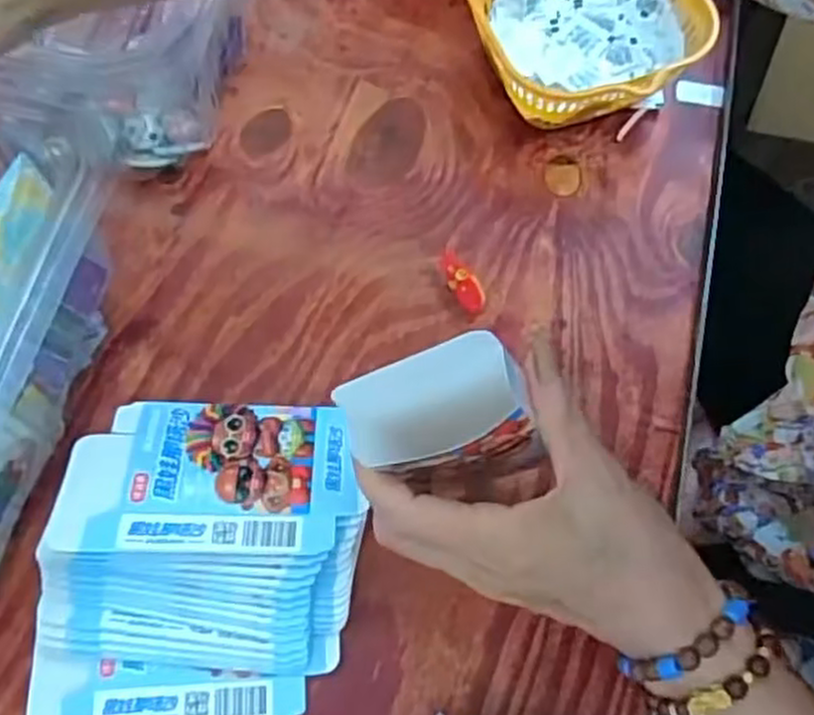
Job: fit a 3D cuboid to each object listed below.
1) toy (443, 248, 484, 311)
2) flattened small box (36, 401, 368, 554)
[{"bbox_3d":[0.031,-0.047,0.447,0.015,0.011,0.045,-26,71,-11],"label":"toy"},{"bbox_3d":[-0.098,0.057,0.378,0.142,0.005,0.081,1,51,-4],"label":"flattened small box"}]

